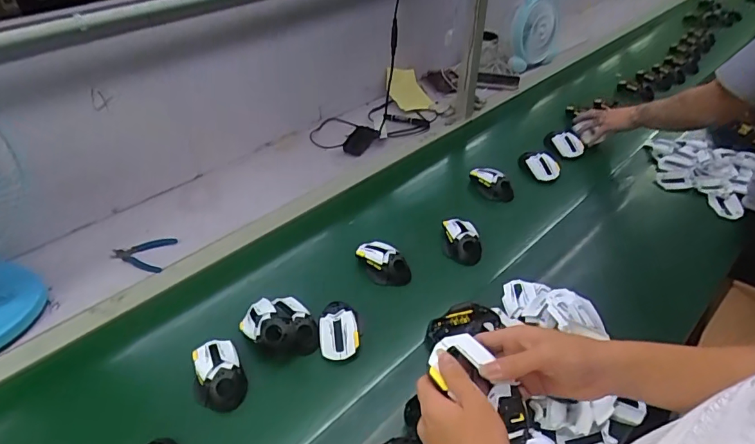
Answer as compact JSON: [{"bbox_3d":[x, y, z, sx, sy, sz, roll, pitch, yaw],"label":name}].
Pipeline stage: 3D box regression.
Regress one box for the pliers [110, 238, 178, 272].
[{"bbox_3d":[-0.468,0.061,0.919,0.119,0.023,0.081,5,41,5],"label":"pliers"}]

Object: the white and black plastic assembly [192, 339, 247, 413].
[{"bbox_3d":[-0.243,0.235,0.716,0.073,0.046,0.116,-11,43,-14],"label":"white and black plastic assembly"}]

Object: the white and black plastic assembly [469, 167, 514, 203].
[{"bbox_3d":[0.268,-0.089,1.080,0.068,0.050,0.103,-18,45,-21],"label":"white and black plastic assembly"}]

